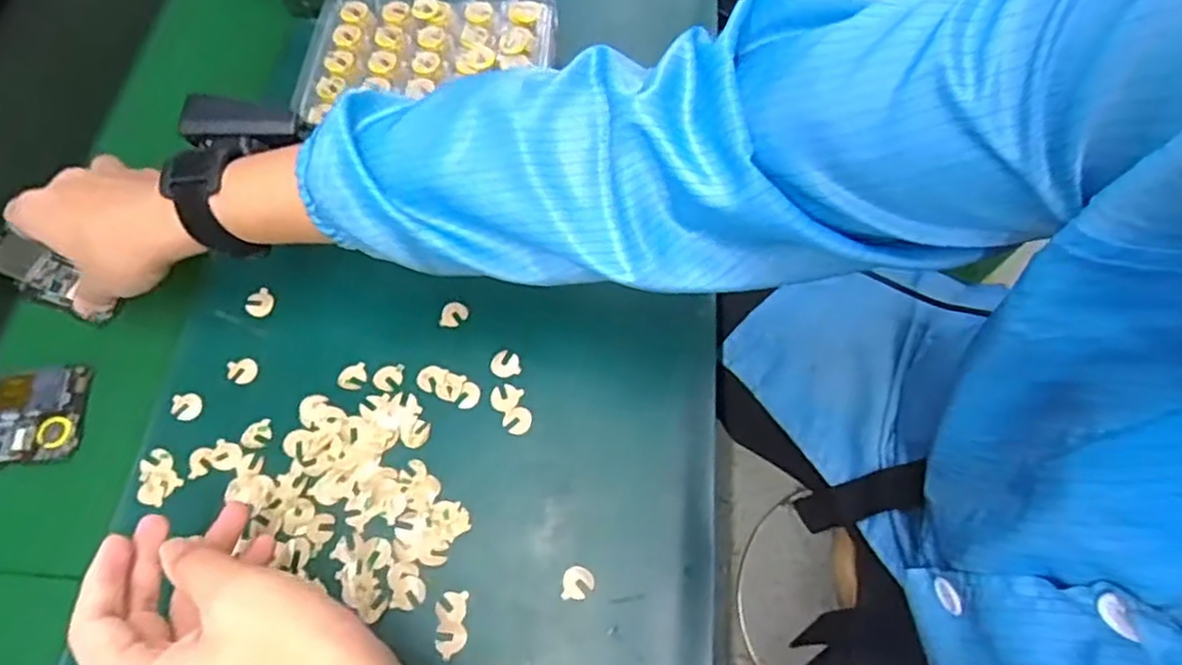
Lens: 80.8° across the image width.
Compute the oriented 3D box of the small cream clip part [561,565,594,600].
[{"bbox_3d":[-0.007,0.142,0.393,0.018,0.004,0.018,-1,65,2],"label":"small cream clip part"}]

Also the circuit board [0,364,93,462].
[{"bbox_3d":[-0.392,0.056,0.453,0.117,0.008,0.062,-5,65,0],"label":"circuit board"}]

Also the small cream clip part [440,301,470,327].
[{"bbox_3d":[-0.091,-0.012,0.461,0.019,0.004,0.017,-2,65,1],"label":"small cream clip part"}]

